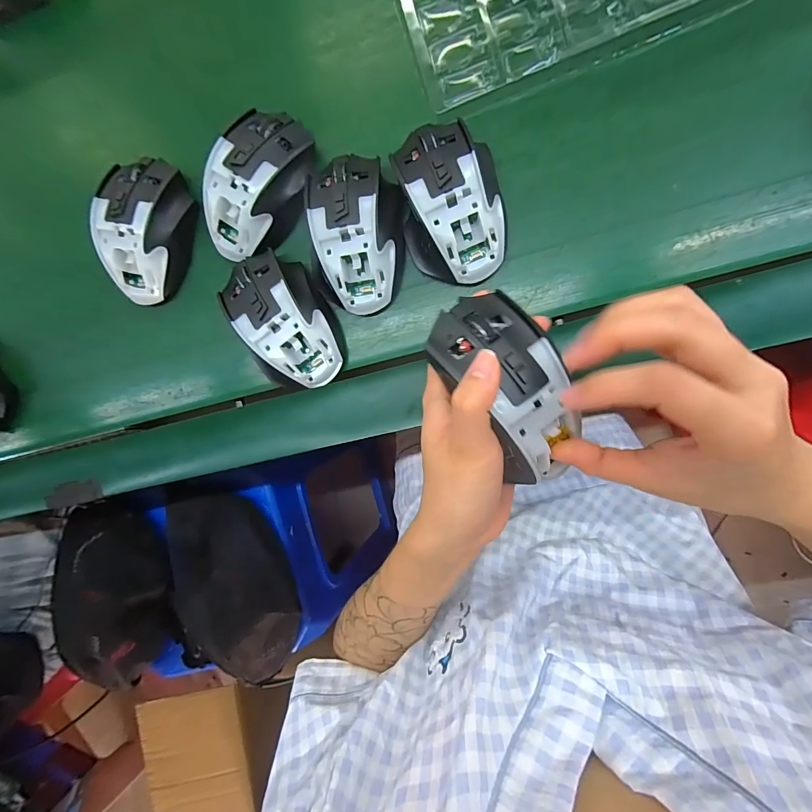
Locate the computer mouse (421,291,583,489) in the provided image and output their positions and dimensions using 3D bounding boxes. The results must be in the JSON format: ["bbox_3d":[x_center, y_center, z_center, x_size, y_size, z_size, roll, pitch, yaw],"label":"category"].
[{"bbox_3d":[0.058,-0.013,0.210,0.056,0.031,0.105,-36,85,9],"label":"computer mouse"}]

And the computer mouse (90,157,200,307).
[{"bbox_3d":[-0.216,-0.146,0.323,0.065,0.038,0.108,-5,90,10],"label":"computer mouse"}]

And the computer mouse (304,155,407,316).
[{"bbox_3d":[-0.037,-0.132,0.291,0.068,0.035,0.113,-8,90,10],"label":"computer mouse"}]

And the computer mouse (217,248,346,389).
[{"bbox_3d":[-0.099,-0.069,0.304,0.067,0.033,0.115,-31,86,9],"label":"computer mouse"}]

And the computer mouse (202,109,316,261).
[{"bbox_3d":[-0.119,-0.174,0.306,0.063,0.035,0.111,21,94,9],"label":"computer mouse"}]

